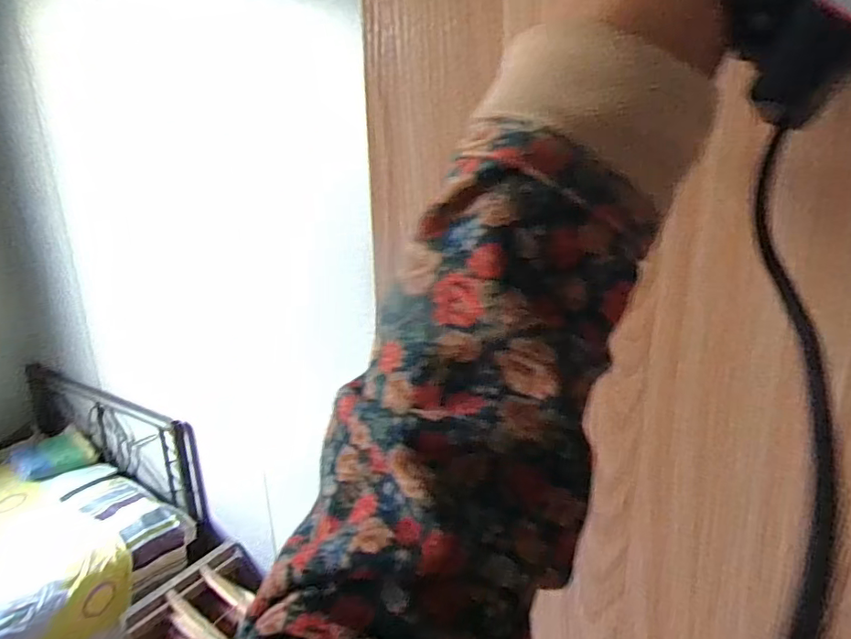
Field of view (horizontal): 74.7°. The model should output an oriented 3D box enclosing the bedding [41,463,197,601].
[{"bbox_3d":[-0.861,0.576,1.594,0.473,0.176,0.185,11,21,36],"label":"bedding"}]

